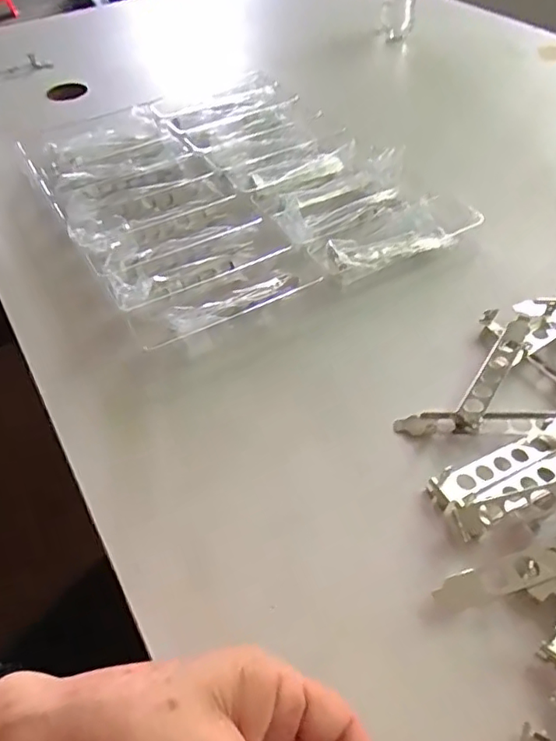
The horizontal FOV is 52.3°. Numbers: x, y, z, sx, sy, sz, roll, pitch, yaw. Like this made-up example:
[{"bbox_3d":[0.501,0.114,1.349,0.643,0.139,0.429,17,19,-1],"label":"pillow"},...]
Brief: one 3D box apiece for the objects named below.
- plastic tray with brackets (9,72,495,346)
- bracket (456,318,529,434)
[{"bbox_3d":[-0.060,-0.198,0.600,0.336,0.040,0.409,-25,51,-17],"label":"plastic tray with brackets"},{"bbox_3d":[0.162,-0.001,0.423,0.019,0.015,0.118,25,55,24],"label":"bracket"}]

